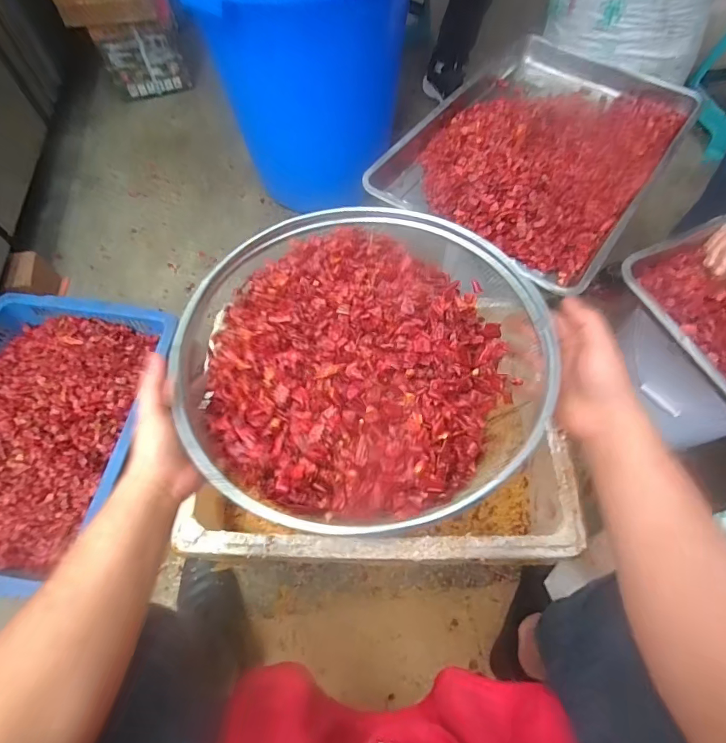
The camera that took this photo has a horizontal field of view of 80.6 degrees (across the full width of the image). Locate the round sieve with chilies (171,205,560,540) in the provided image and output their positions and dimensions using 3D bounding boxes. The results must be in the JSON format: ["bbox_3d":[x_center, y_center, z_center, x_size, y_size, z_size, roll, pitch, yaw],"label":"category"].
[{"bbox_3d":[-0.004,-0.033,0.456,0.375,0.069,0.373,-1,64,1],"label":"round sieve with chilies"}]

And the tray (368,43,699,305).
[{"bbox_3d":[0.323,-0.410,0.760,0.394,0.064,0.604,32,69,16],"label":"tray"}]

